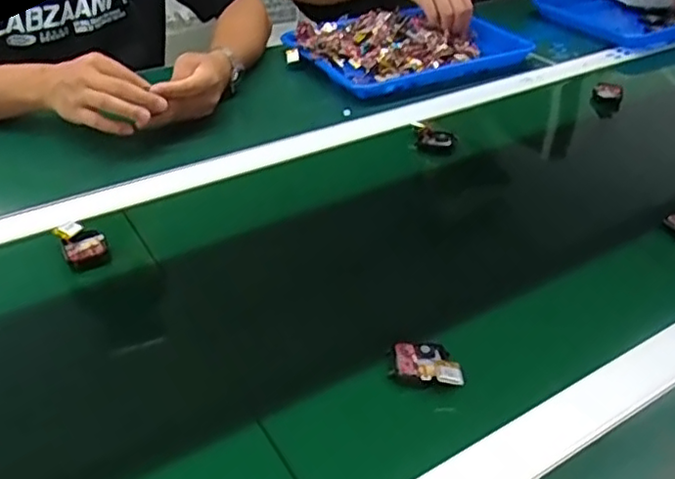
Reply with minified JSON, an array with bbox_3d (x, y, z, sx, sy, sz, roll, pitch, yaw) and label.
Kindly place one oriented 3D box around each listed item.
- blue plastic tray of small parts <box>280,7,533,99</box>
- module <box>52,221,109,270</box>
[{"bbox_3d":[0.110,-0.304,0.997,0.344,0.047,0.230,-16,41,-23],"label":"blue plastic tray of small parts"},{"bbox_3d":[-0.237,0.003,0.598,0.037,0.017,0.053,-21,43,-28],"label":"module"}]

